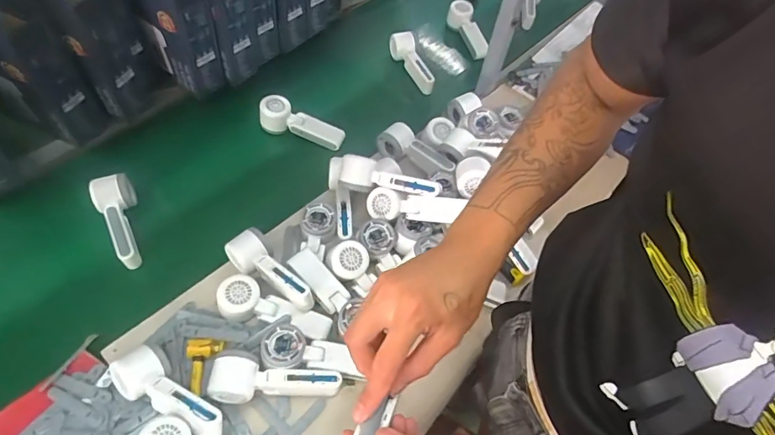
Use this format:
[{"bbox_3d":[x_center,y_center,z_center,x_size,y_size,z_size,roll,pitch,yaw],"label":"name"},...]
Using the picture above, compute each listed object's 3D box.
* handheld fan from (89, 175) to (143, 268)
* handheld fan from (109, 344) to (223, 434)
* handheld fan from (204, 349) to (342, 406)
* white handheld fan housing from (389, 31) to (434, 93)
[{"bbox_3d":[-0.416,0.003,0.751,0.061,0.056,0.161,-31,64,-21],"label":"handheld fan"},{"bbox_3d":[-0.272,0.220,0.586,0.170,0.051,0.064,30,60,15],"label":"handheld fan"},{"bbox_3d":[-0.143,0.215,0.619,0.159,0.060,0.059,3,57,-1],"label":"handheld fan"},{"bbox_3d":[0.051,-0.341,1.047,0.057,0.061,0.166,-16,60,-14],"label":"white handheld fan housing"}]

